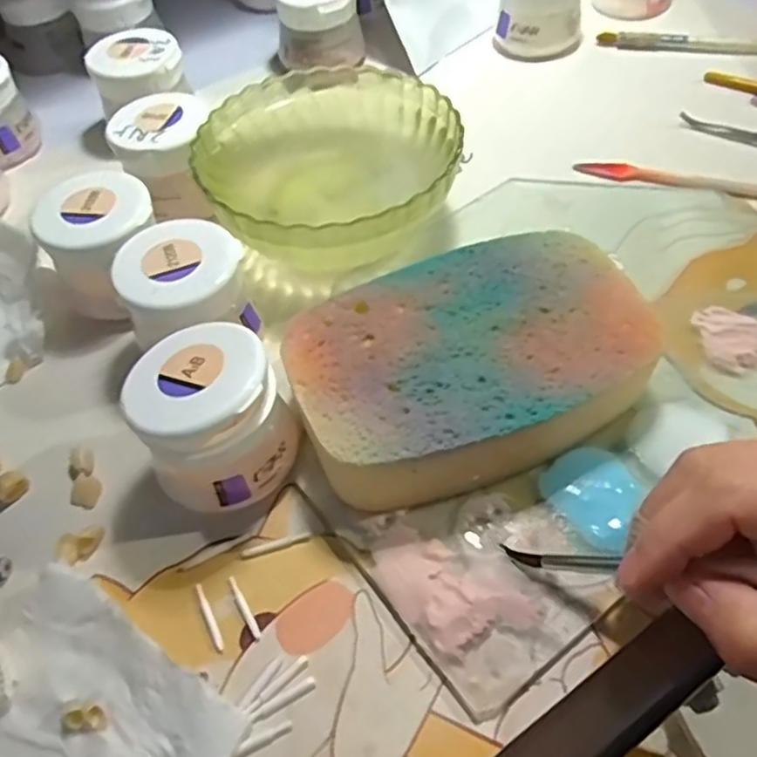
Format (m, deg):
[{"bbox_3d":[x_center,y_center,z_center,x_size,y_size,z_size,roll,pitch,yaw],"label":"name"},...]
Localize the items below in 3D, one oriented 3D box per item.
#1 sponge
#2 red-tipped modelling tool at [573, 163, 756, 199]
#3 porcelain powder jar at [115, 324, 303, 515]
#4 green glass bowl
[{"bbox_3d":[0.037,-0.003,0.260,0.134,0.034,0.093,-19,55,-9],"label":"sponge"},{"bbox_3d":[0.171,-0.097,0.347,0.136,0.005,0.012,16,57,13],"label":"red-tipped modelling tool"},{"bbox_3d":[-0.060,0.016,0.244,0.049,0.056,0.051,-2,54,3],"label":"porcelain powder jar"},{"bbox_3d":[-0.021,-0.099,0.333,0.123,0.052,0.127,-2,54,3],"label":"green glass bowl"}]

